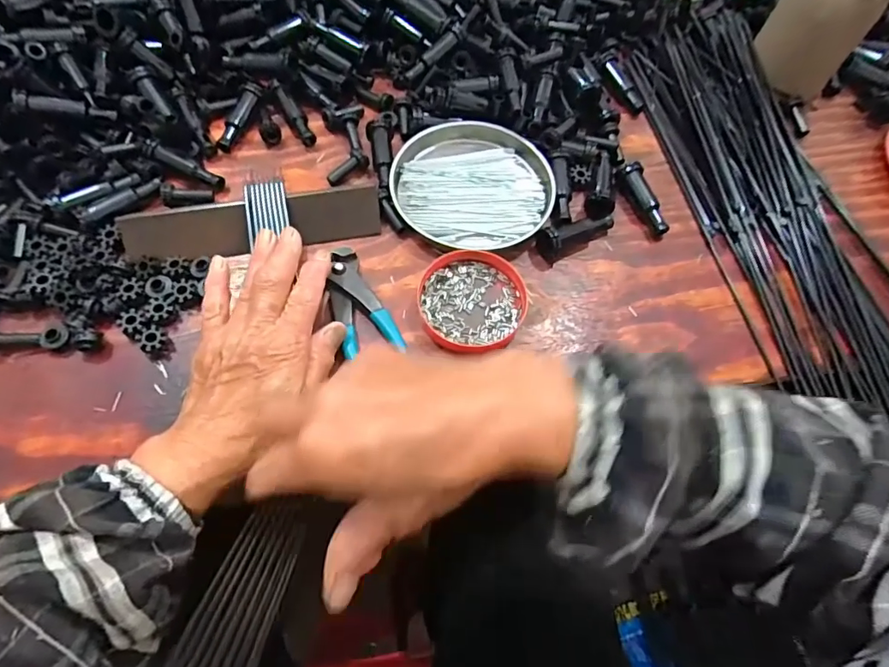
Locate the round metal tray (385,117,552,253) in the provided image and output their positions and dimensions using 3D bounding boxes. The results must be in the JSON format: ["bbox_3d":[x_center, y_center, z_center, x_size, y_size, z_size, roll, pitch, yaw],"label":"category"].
[{"bbox_3d":[0.025,-0.126,0.413,0.132,0.018,0.128,1,62,-1],"label":"round metal tray"}]

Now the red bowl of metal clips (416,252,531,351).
[{"bbox_3d":[0.021,-0.026,0.371,0.078,0.013,0.075,-1,62,-2],"label":"red bowl of metal clips"}]

